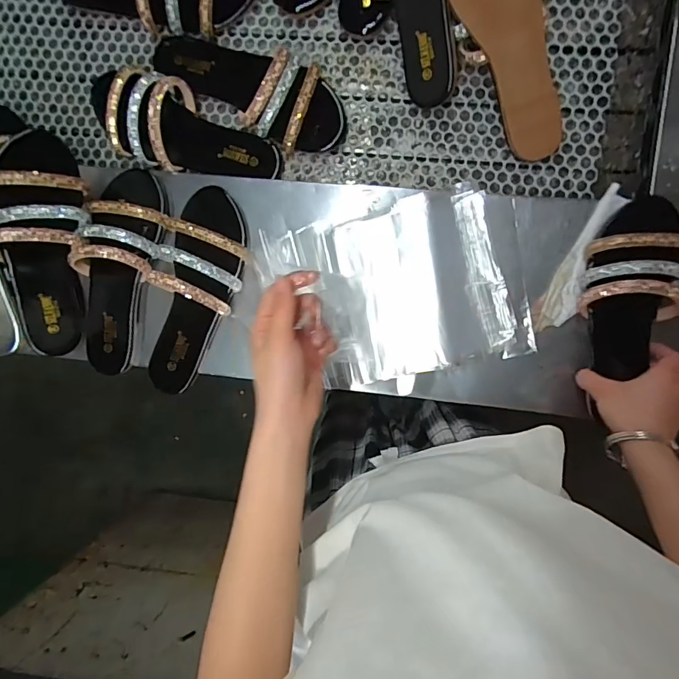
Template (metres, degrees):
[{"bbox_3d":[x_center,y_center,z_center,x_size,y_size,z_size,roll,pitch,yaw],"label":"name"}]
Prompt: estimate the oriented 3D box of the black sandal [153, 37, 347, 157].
[{"bbox_3d":[-0.110,-0.304,0.517,0.247,0.061,0.096,29,96,3],"label":"black sandal"}]

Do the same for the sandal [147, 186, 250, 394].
[{"bbox_3d":[-0.169,-0.054,0.511,0.088,0.081,0.240,18,96,4],"label":"sandal"}]

